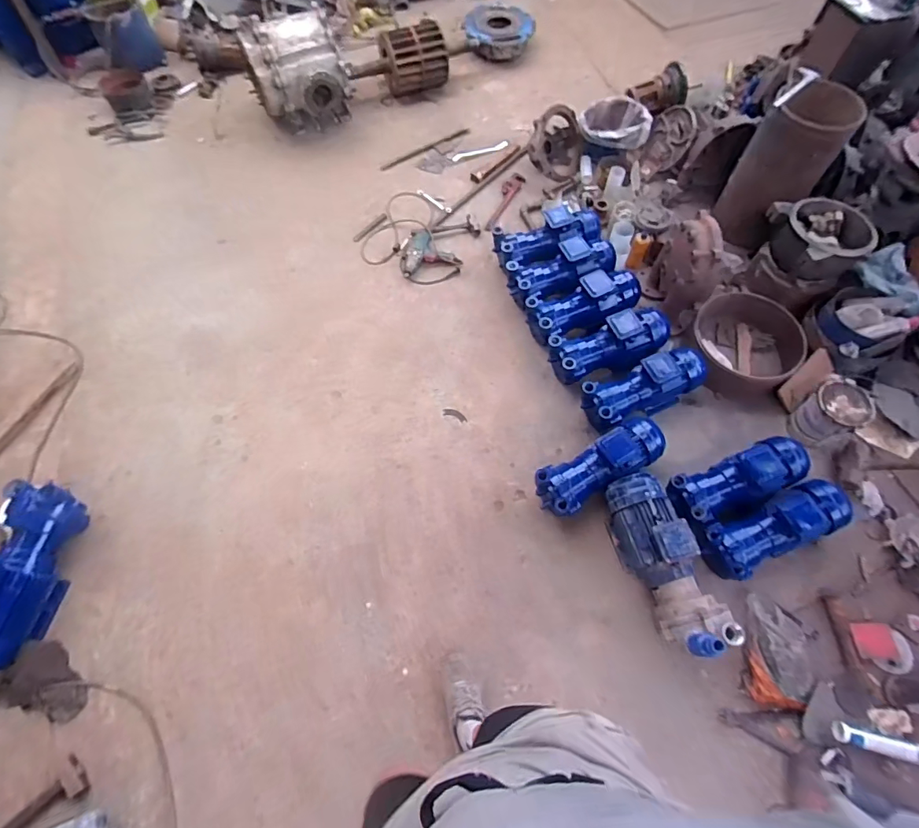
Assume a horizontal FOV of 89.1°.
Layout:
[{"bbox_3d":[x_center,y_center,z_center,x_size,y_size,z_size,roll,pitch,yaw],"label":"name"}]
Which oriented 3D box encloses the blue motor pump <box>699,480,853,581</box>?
[{"bbox_3d":[1.039,0.365,1.516,0.503,0.182,0.172,-21,66,-9],"label":"blue motor pump"}]

